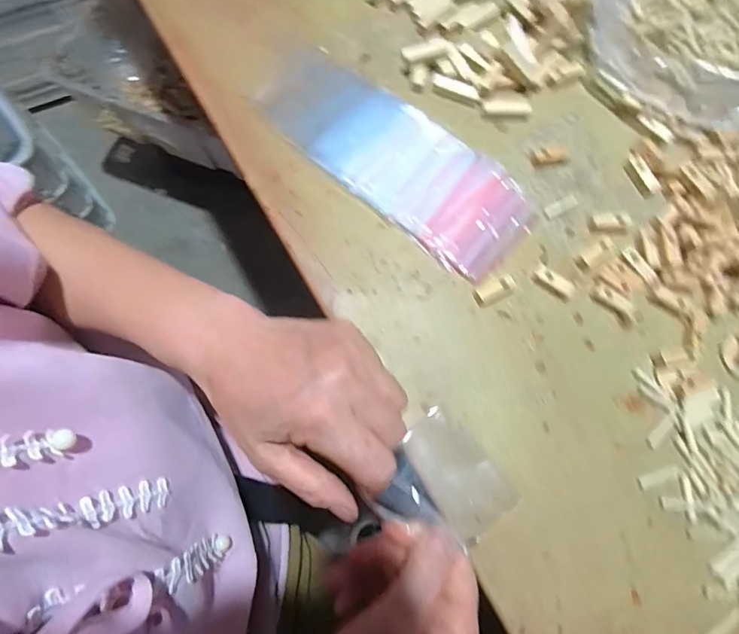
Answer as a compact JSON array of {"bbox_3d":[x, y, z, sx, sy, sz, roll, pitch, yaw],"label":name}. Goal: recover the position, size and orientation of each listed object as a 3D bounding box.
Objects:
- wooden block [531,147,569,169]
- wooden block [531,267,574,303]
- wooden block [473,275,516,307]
[{"bbox_3d":[0.150,-0.133,0.385,0.030,0.012,0.011,-9,75,-4],"label":"wooden block"},{"bbox_3d":[0.141,-0.026,0.352,0.033,0.009,0.013,35,76,8],"label":"wooden block"},{"bbox_3d":[0.095,-0.019,0.348,0.031,0.012,0.015,-21,76,-7],"label":"wooden block"}]

